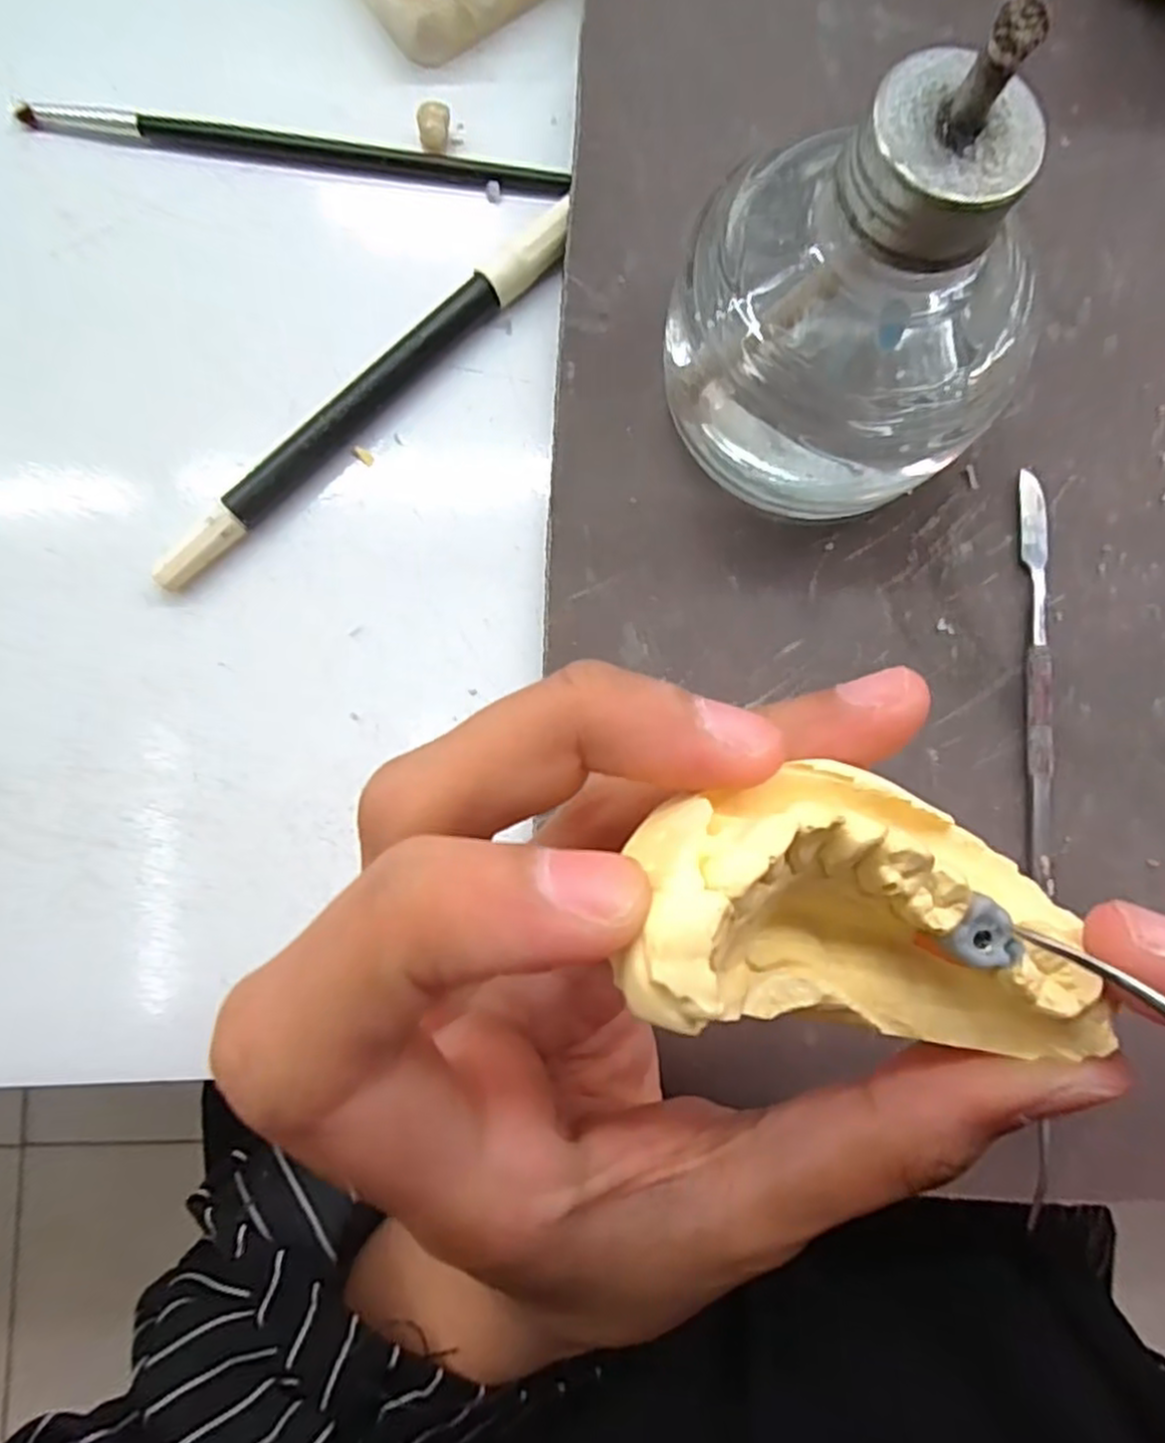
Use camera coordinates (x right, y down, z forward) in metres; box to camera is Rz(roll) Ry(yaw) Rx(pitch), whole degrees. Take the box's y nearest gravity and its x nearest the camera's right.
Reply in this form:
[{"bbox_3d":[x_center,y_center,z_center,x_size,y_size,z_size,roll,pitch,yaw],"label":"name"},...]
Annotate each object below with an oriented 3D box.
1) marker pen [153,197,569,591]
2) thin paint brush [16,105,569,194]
[{"bbox_3d":[-0.052,-0.079,0.181,0.131,0.011,0.009,-43,87,-4],"label":"marker pen"},{"bbox_3d":[-0.073,-0.150,0.190,0.139,0.004,0.010,6,86,0],"label":"thin paint brush"}]

